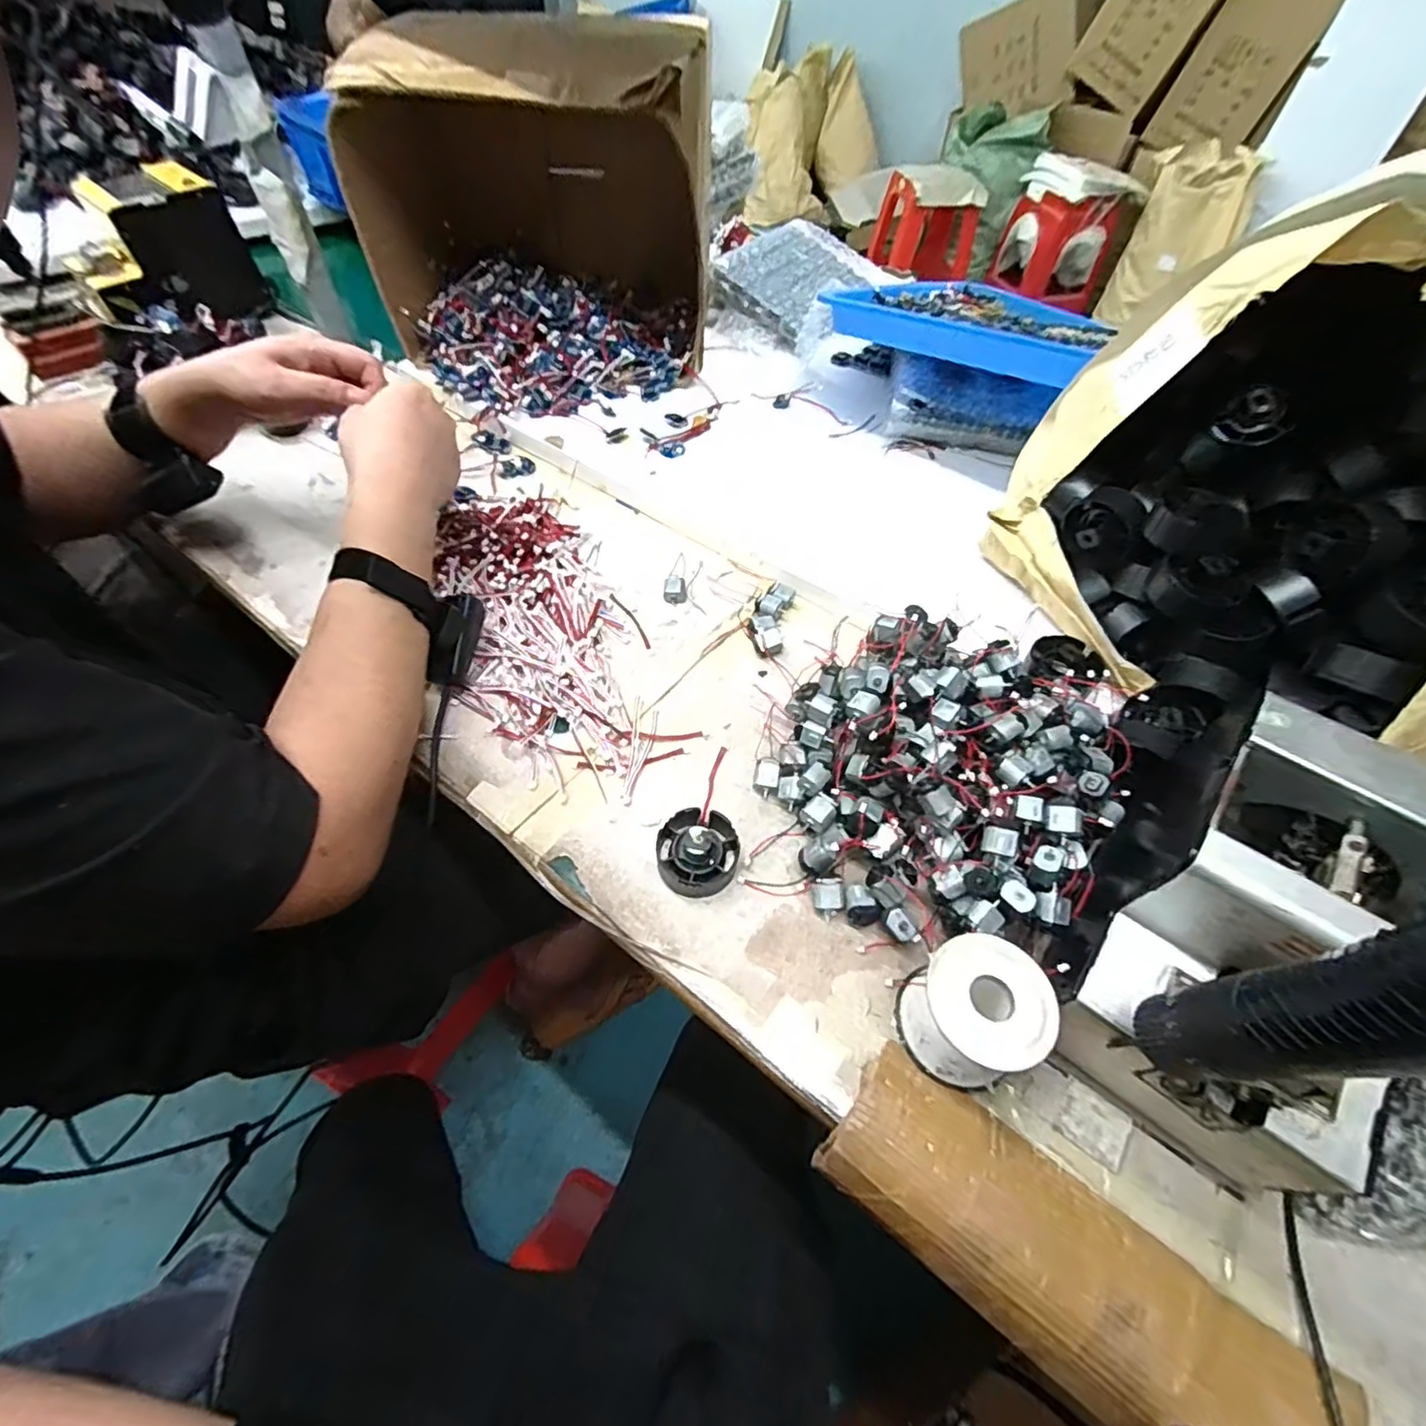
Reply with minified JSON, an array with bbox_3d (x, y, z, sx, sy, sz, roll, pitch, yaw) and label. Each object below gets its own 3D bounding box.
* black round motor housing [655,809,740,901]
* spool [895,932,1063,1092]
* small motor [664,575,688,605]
[{"bbox_3d":[-0.010,0.090,0.415,0.053,0.032,0.054,1,53,-2],"label":"black round motor housing"},{"bbox_3d":[0.140,0.161,0.342,0.061,0.064,0.065,1,53,-2],"label":"spool"},{"bbox_3d":[-0.034,-0.112,0.573,0.021,0.016,0.021,-2,54,-4],"label":"small motor"}]

